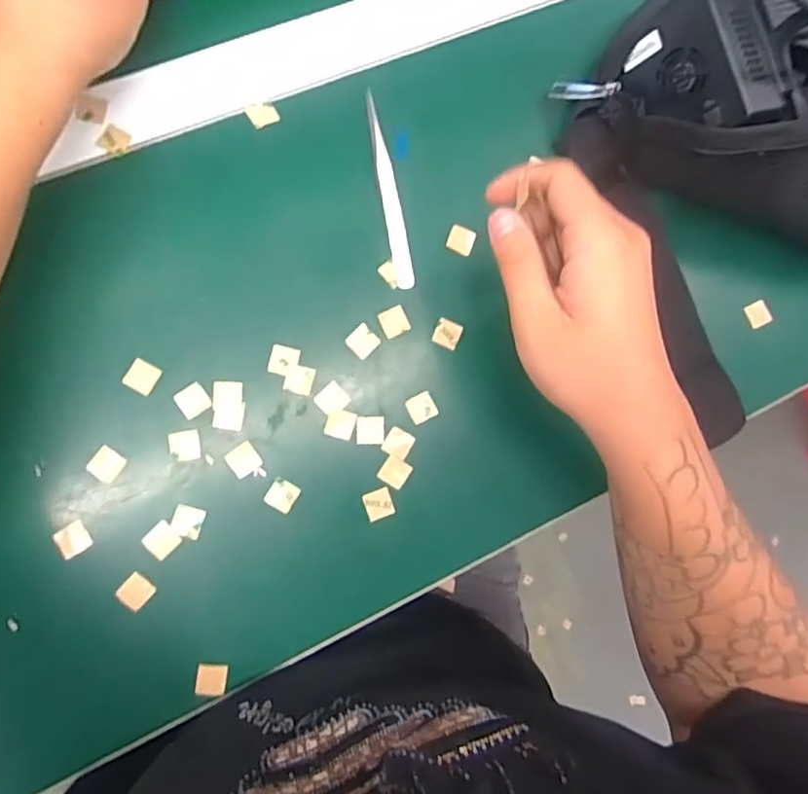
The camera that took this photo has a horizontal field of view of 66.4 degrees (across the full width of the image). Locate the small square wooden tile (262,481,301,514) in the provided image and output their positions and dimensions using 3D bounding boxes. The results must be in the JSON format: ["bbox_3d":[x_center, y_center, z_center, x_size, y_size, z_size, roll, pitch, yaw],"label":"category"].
[{"bbox_3d":[-0.068,0.055,0.346,0.016,0.004,0.016,37,80,-10],"label":"small square wooden tile"}]

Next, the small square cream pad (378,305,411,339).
[{"bbox_3d":[-0.005,-0.045,0.362,0.016,0.004,0.016,-26,89,-10],"label":"small square cream pad"}]

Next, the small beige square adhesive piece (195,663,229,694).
[{"bbox_3d":[-0.104,0.152,0.332,0.016,0.004,0.016,5,84,-8],"label":"small beige square adhesive piece"}]

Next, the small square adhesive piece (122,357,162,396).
[{"bbox_3d":[-0.143,-0.011,0.338,0.016,0.004,0.017,29,73,-7],"label":"small square adhesive piece"}]

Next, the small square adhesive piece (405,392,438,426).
[{"bbox_3d":[0.011,0.006,0.363,0.017,0.004,0.016,-29,90,-10],"label":"small square adhesive piece"}]

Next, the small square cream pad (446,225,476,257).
[{"bbox_3d":[0.035,-0.095,0.373,0.015,0.004,0.016,21,82,-6],"label":"small square cream pad"}]

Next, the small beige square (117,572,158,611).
[{"bbox_3d":[-0.143,0.104,0.329,0.016,0.004,0.016,44,81,-2],"label":"small beige square"}]

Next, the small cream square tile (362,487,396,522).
[{"bbox_3d":[-0.014,0.062,0.353,0.016,0.004,0.016,-19,88,-10],"label":"small cream square tile"}]

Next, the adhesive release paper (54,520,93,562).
[{"bbox_3d":[-0.175,0.075,0.326,0.015,0.004,0.016,-30,90,-10],"label":"adhesive release paper"}]

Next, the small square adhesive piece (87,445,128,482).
[{"bbox_3d":[-0.159,0.036,0.331,0.016,0.004,0.016,36,81,-4],"label":"small square adhesive piece"}]

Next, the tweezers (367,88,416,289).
[{"bbox_3d":[-0.009,-0.122,0.366,0.011,0.007,0.115,-11,86,-9],"label":"tweezers"}]

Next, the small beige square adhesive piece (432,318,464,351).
[{"bbox_3d":[0.026,-0.038,0.370,0.016,0.004,0.017,23,82,-7],"label":"small beige square adhesive piece"}]

